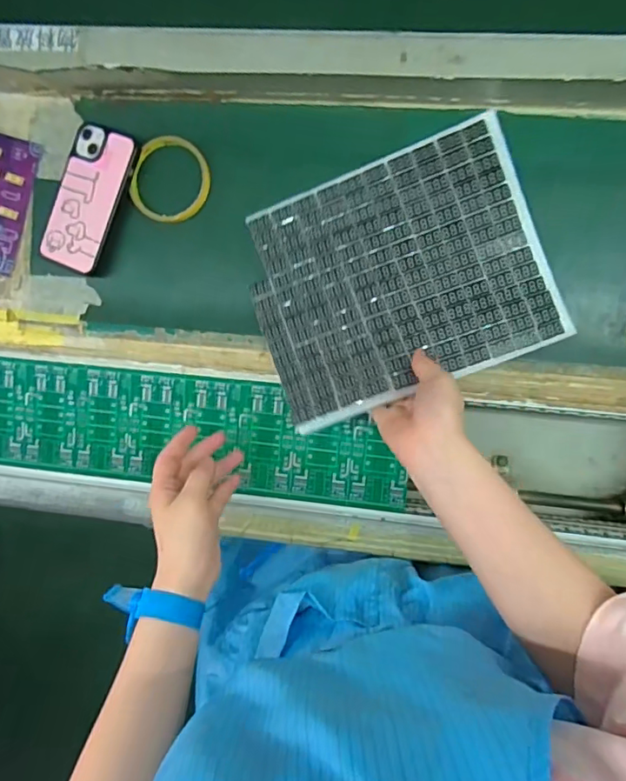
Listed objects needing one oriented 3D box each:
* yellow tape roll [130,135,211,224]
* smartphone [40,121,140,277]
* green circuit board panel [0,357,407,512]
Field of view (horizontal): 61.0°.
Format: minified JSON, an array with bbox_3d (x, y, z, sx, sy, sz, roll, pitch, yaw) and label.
[{"bbox_3d":[-0.145,-0.214,0.543,0.075,0.016,0.083,22,98,4],"label":"yellow tape roll"},{"bbox_3d":[-0.230,-0.195,0.544,0.073,0.016,0.143,23,98,4],"label":"smartphone"},{"bbox_3d":[-0.174,0.041,0.587,0.540,0.007,0.121,6,97,6],"label":"green circuit board panel"}]

